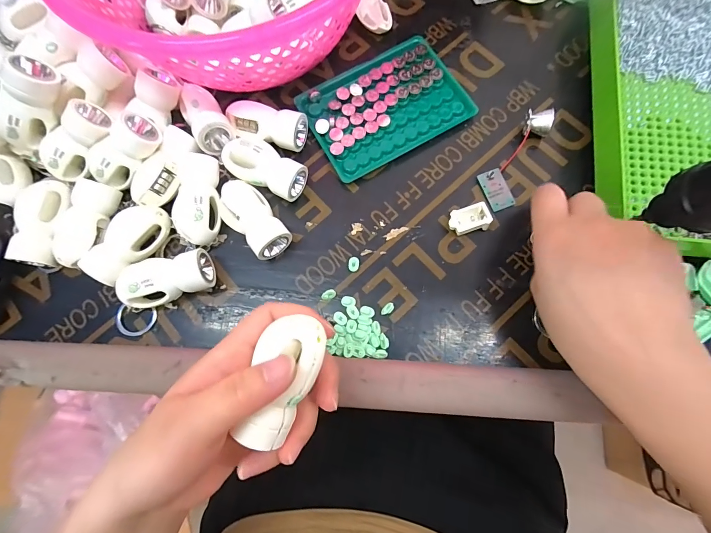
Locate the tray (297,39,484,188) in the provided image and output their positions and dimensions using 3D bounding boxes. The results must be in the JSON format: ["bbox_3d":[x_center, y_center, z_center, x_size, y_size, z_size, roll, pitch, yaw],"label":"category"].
[{"bbox_3d":[0.025,-0.137,0.294,0.130,0.013,0.092,-29,76,-5],"label":"tray"}]

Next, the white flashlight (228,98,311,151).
[{"bbox_3d":[-0.073,-0.114,0.282,0.062,0.025,0.029,12,77,5],"label":"white flashlight"}]

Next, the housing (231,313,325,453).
[{"bbox_3d":[-0.038,0.057,0.174,0.032,0.020,0.065,19,86,6],"label":"housing"}]

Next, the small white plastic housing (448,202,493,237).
[{"bbox_3d":[0.086,-0.036,0.262,0.030,0.013,0.018,-13,76,-1],"label":"small white plastic housing"}]

